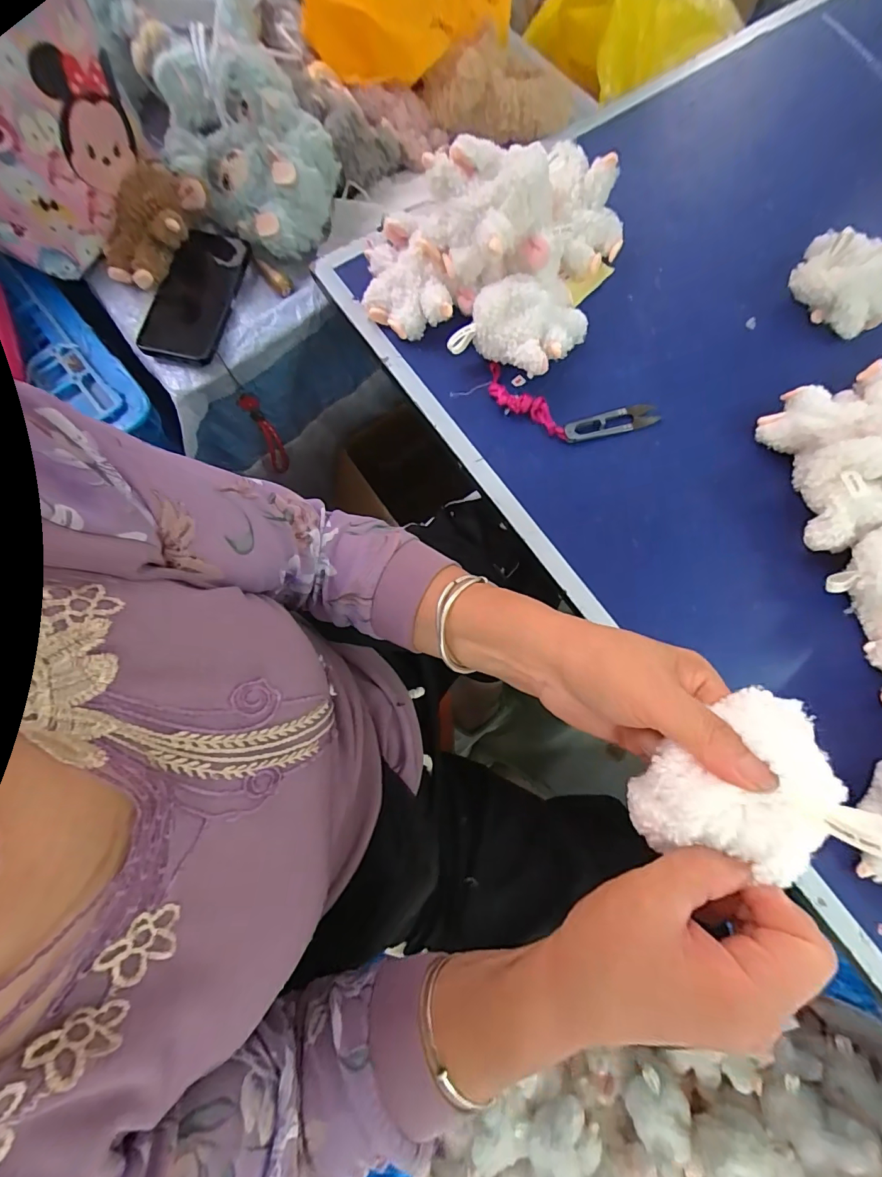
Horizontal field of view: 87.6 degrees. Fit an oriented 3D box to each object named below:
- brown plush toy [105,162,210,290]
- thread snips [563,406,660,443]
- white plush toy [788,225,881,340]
[{"bbox_3d":[-0.308,-0.393,0.495,0.092,0.052,0.133,26,78,5],"label":"brown plush toy"},{"bbox_3d":[0.169,-0.166,0.459,0.099,0.017,0.025,-13,77,-4],"label":"thread snips"},{"bbox_3d":[0.416,-0.312,0.473,0.107,0.064,0.066,42,80,8],"label":"white plush toy"}]

